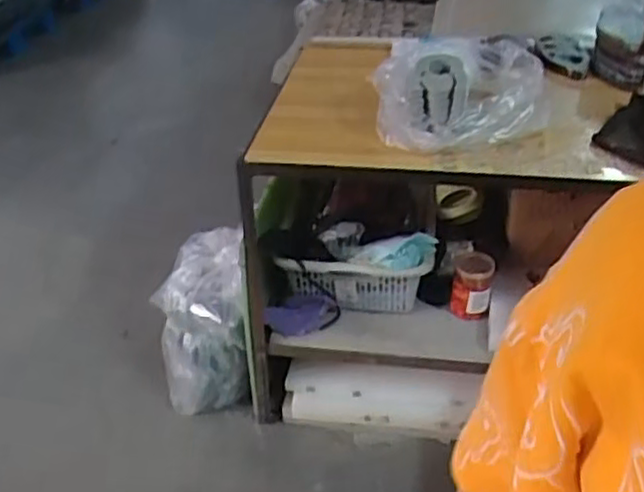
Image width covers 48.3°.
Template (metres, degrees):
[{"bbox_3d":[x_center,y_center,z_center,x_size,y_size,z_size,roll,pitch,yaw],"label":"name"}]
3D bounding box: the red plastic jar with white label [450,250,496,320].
[{"bbox_3d":[0.348,0.091,1.661,0.088,0.129,0.098,7,37,13],"label":"red plastic jar with white label"}]

